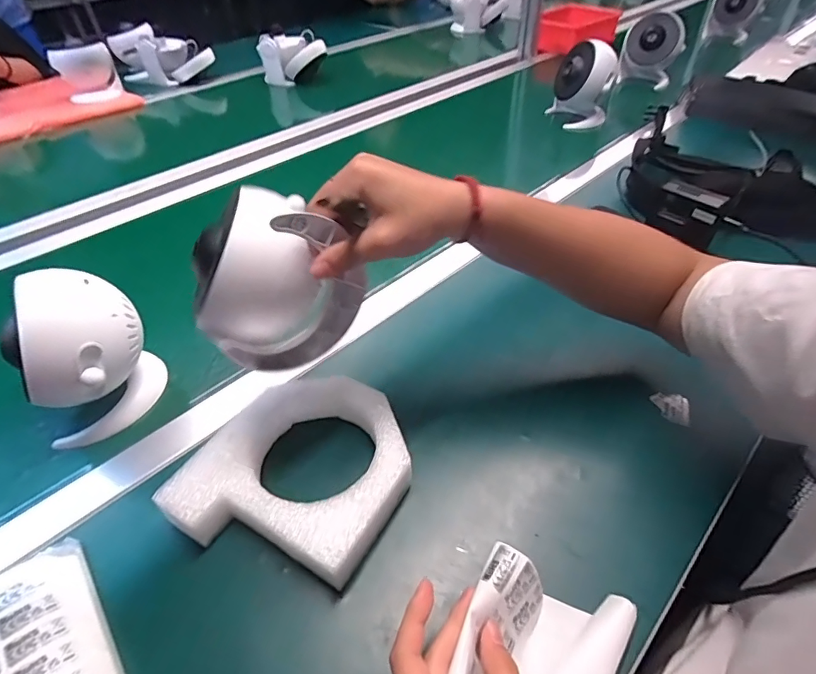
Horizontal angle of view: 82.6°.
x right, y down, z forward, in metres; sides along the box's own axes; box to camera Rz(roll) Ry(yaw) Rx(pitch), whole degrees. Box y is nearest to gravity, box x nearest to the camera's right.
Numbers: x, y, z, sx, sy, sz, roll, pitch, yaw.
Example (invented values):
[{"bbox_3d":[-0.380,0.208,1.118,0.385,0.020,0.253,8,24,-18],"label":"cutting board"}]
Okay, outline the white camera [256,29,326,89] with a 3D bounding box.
[{"bbox_3d":[-0.279,-0.678,1.138,0.157,0.109,0.060,-5,45,-4],"label":"white camera"}]

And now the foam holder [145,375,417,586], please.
[{"bbox_3d":[-0.081,0.110,0.366,0.157,0.043,0.156,21,49,22],"label":"foam holder"}]

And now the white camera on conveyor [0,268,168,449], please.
[{"bbox_3d":[-0.275,0.020,0.403,0.094,0.132,0.088,-25,49,-22],"label":"white camera on conveyor"}]

